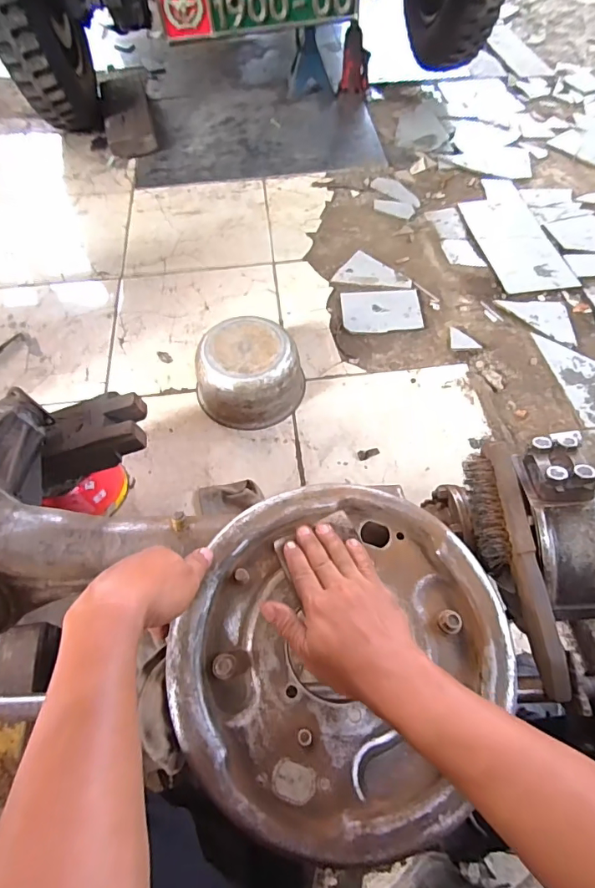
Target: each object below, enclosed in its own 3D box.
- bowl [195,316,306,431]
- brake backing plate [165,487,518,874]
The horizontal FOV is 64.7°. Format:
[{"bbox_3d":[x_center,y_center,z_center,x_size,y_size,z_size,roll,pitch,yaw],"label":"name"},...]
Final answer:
[{"bbox_3d":[-0.097,-0.146,0.975,0.194,0.124,0.195,-1,60,1],"label":"bowl"},{"bbox_3d":[0.038,0.178,0.424,0.270,0.029,0.294,-1,60,1],"label":"brake backing plate"}]

